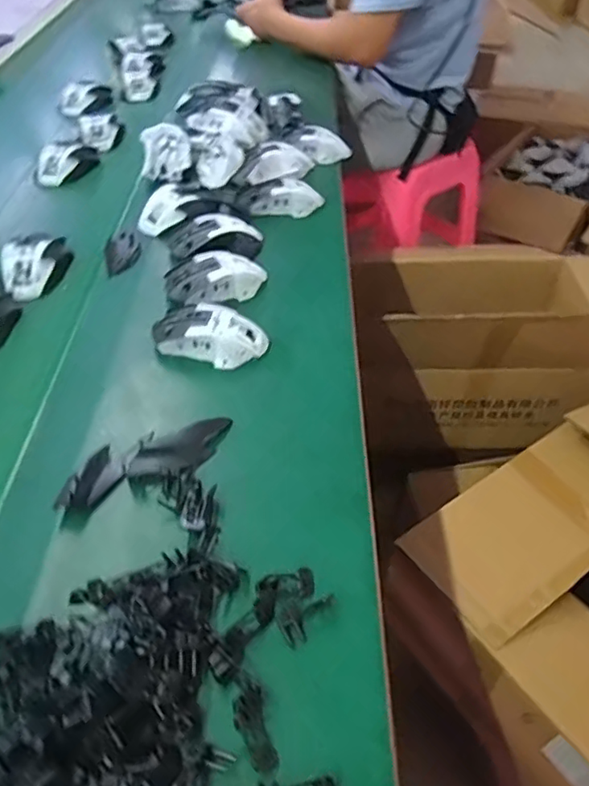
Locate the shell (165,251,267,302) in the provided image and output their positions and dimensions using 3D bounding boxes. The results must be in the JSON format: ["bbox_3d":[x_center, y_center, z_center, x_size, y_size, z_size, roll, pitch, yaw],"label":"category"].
[{"bbox_3d":[-0.089,-0.133,0.683,0.114,0.034,0.054,-15,47,-14],"label":"shell"}]

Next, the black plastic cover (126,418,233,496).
[{"bbox_3d":[-0.097,0.050,0.519,0.038,0.019,0.103,34,55,29],"label":"black plastic cover"}]

